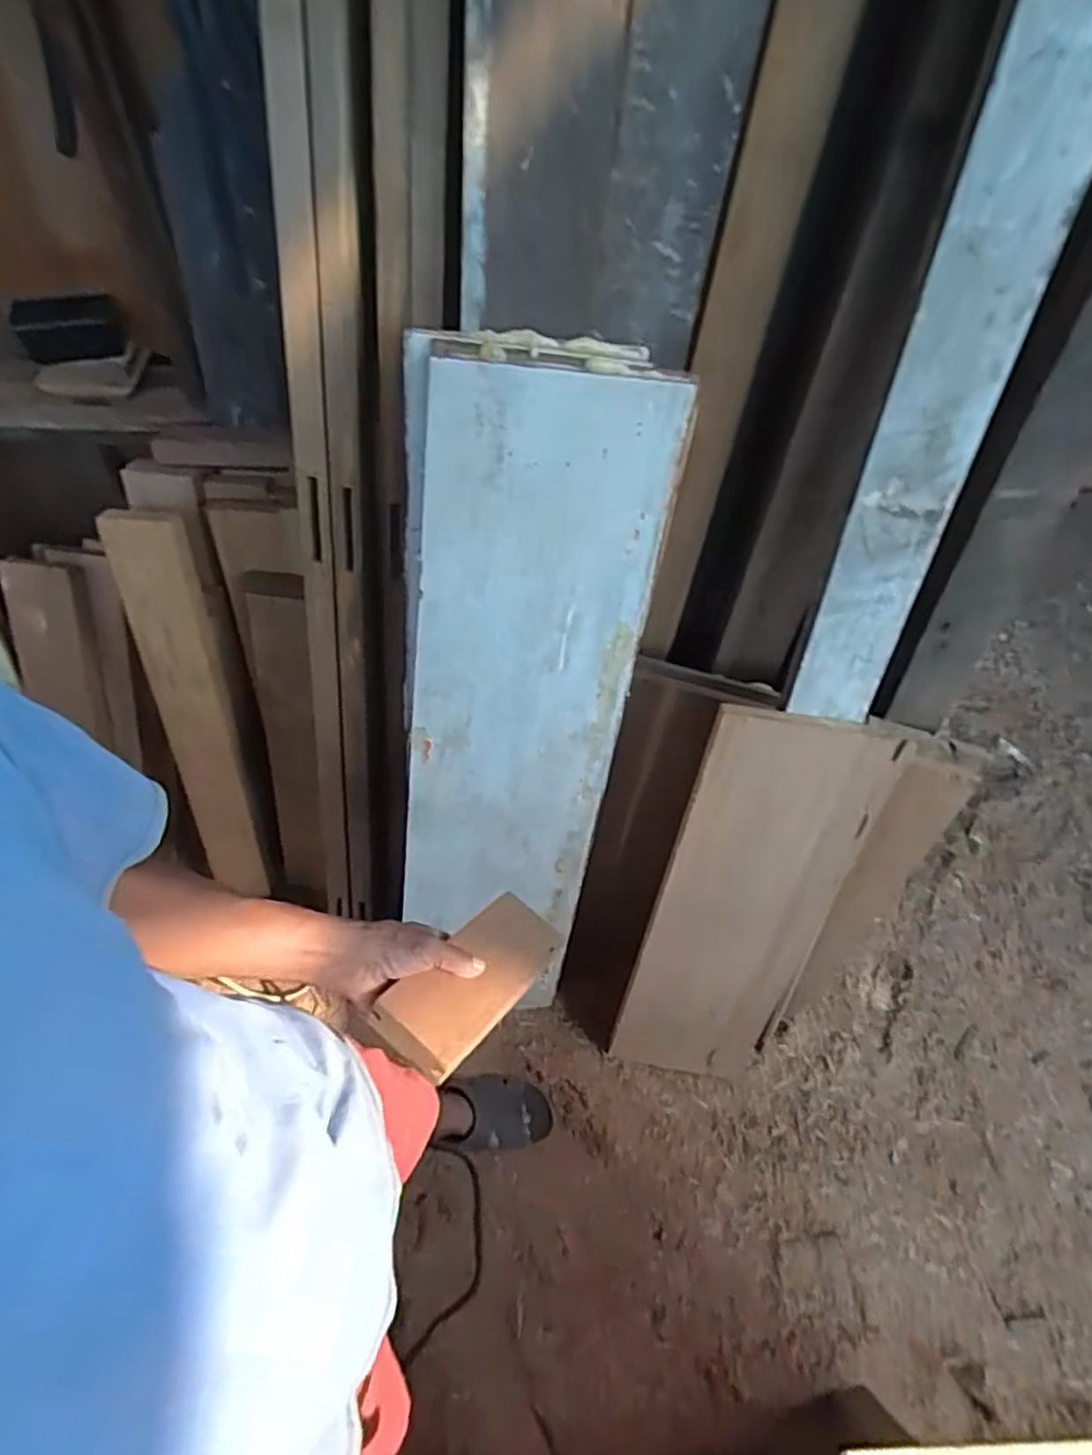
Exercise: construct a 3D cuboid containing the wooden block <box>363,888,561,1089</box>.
[{"bbox_3d":[-0.066,0.238,0.656,0.086,0.029,0.211,32,30,16],"label":"wooden block"}]

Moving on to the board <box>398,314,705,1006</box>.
[{"bbox_3d":[-0.040,-0.003,0.928,0.291,0.907,0.034,2,35,-9],"label":"board"}]

